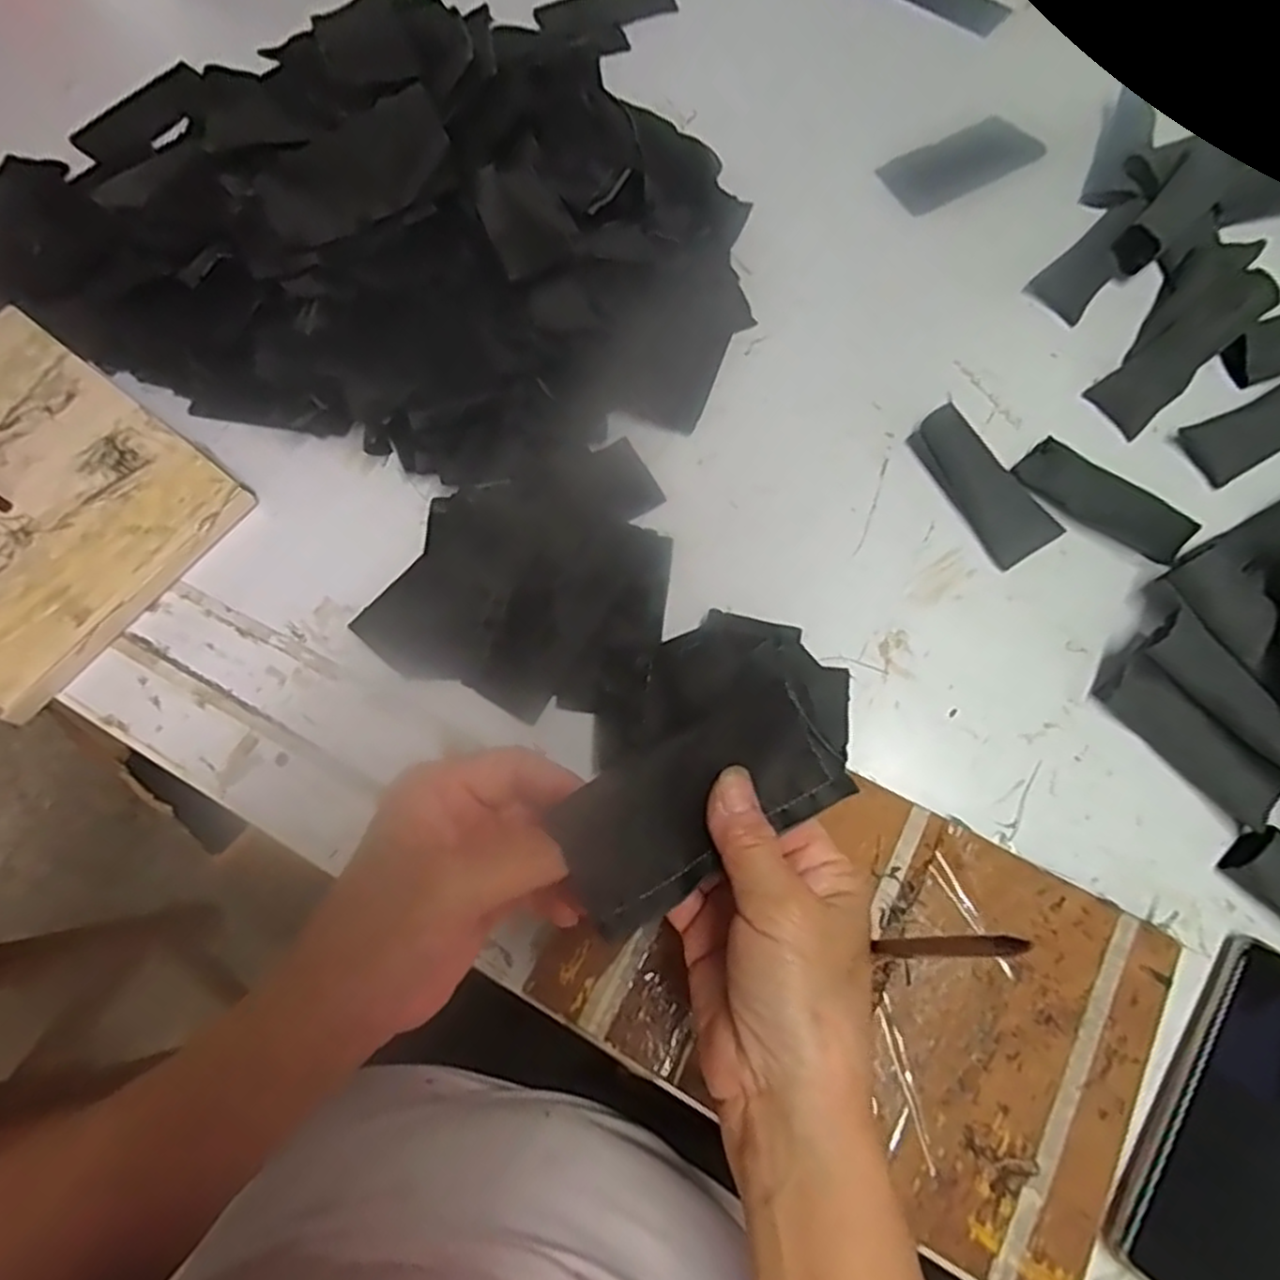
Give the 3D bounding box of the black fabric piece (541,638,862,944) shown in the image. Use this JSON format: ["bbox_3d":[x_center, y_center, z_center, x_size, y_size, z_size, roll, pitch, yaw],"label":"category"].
[{"bbox_3d":[0.023,0.056,0.274,0.112,0.005,0.060,-30,96,-21],"label":"black fabric piece"}]

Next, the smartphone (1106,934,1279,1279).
[{"bbox_3d":[0.280,0.224,0.337,0.077,0.007,0.161,34,75,14],"label":"smartphone"}]

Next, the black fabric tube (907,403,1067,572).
[{"bbox_3d":[0.213,-0.098,0.455,0.044,0.021,0.102,-27,71,-7],"label":"black fabric tube"}]

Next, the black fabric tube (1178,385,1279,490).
[{"bbox_3d":[0.390,-0.134,0.458,0.100,0.017,0.038,-24,70,-6],"label":"black fabric tube"}]

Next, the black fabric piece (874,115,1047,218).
[{"bbox_3d":[0.242,-0.360,0.561,0.117,0.005,0.059,-27,71,-7],"label":"black fabric piece"}]

